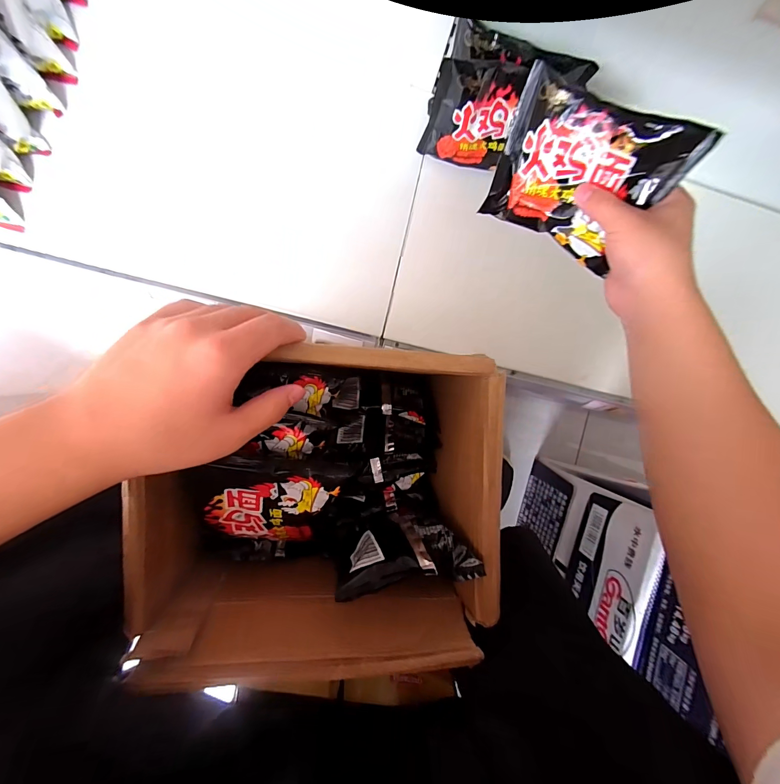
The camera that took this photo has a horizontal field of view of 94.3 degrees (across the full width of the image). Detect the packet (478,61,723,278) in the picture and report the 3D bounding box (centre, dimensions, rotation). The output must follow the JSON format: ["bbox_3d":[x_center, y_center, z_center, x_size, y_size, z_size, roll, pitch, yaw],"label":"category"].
[{"bbox_3d":[0.171,-0.200,0.337,0.155,0.119,0.022,38,50,17],"label":"packet"}]

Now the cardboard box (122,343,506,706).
[{"bbox_3d":[-0.058,0.088,0.345,0.286,0.163,0.242,-1,93,-8],"label":"cardboard box"}]

